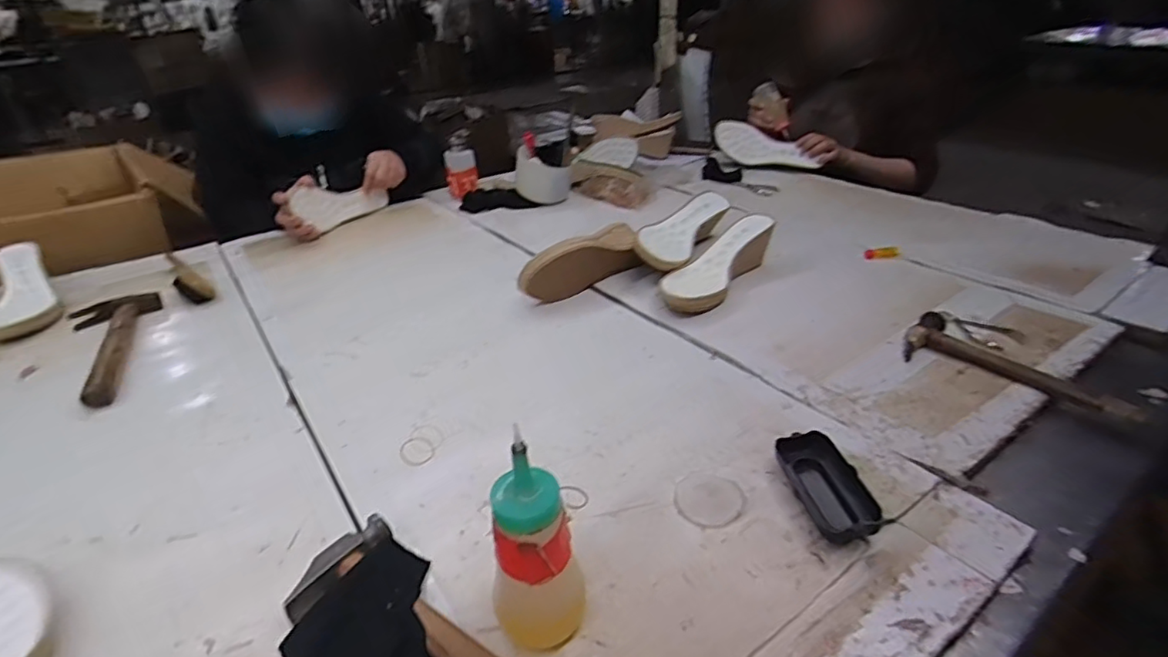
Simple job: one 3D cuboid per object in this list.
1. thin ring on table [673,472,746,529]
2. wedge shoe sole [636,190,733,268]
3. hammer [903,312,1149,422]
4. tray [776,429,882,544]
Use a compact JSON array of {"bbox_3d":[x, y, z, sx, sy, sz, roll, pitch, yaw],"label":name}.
[{"bbox_3d":[0.111,0.151,0.519,0.061,0.004,0.062,-14,33,-18],"label":"thin ring on table"},{"bbox_3d":[0.164,-0.153,0.962,0.087,0.073,0.243,19,38,32],"label":"wedge shoe sole"},{"bbox_3d":[0.489,0.042,0.658,0.222,0.027,0.088,25,41,38],"label":"hammer"},{"bbox_3d":[0.211,0.138,0.508,0.048,0.030,0.111,-7,31,-5],"label":"tray"}]

